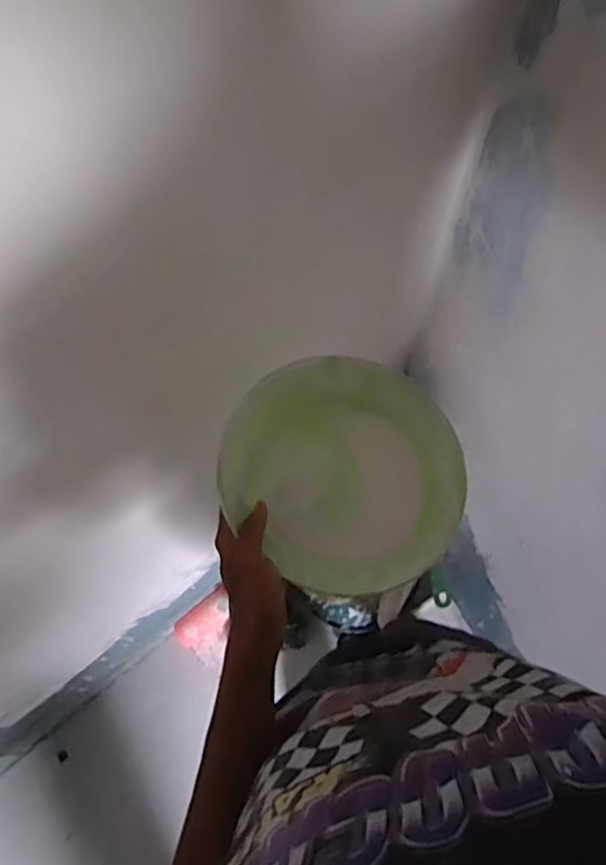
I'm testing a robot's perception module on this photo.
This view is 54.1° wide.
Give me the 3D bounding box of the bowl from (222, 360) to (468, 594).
[{"bbox_3d":[0.039,0.033,0.537,0.211,0.036,0.200,0,69,0],"label":"bowl"}]

